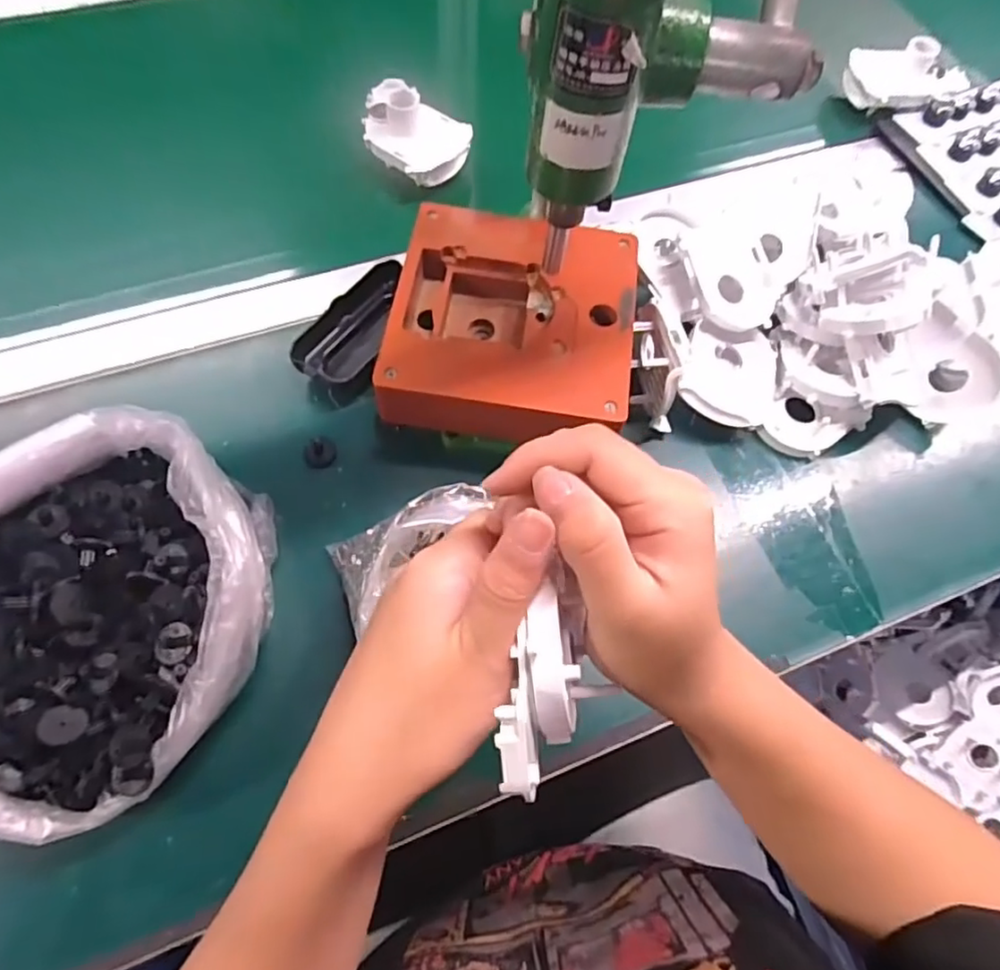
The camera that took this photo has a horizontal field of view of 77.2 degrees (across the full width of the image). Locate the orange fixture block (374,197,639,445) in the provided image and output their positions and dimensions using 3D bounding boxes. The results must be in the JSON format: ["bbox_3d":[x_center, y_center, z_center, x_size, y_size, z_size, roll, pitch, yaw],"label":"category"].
[{"bbox_3d":[0.007,-0.101,0.408,0.150,0.044,0.161,10,64,-3],"label":"orange fixture block"}]

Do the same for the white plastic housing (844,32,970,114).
[{"bbox_3d":[0.378,-0.378,0.579,0.103,0.049,0.049,1,66,-1],"label":"white plastic housing"}]

